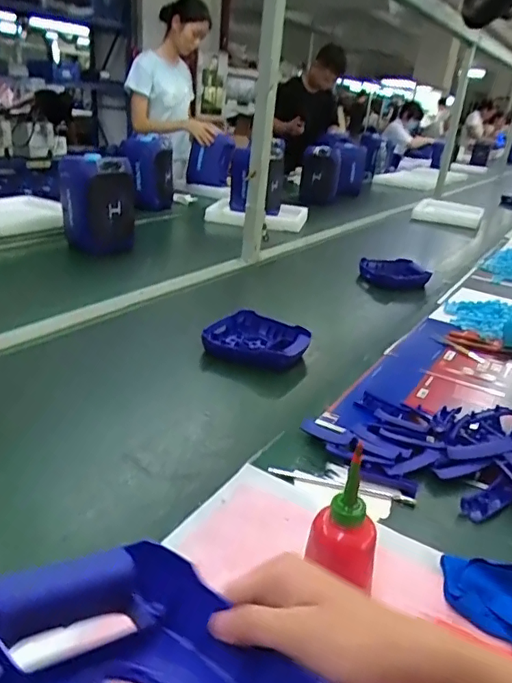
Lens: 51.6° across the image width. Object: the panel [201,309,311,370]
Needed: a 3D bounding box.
[{"bbox_3d":[0.003,-0.006,1.009,0.196,0.058,0.140,10,25,9],"label":"panel"}]

